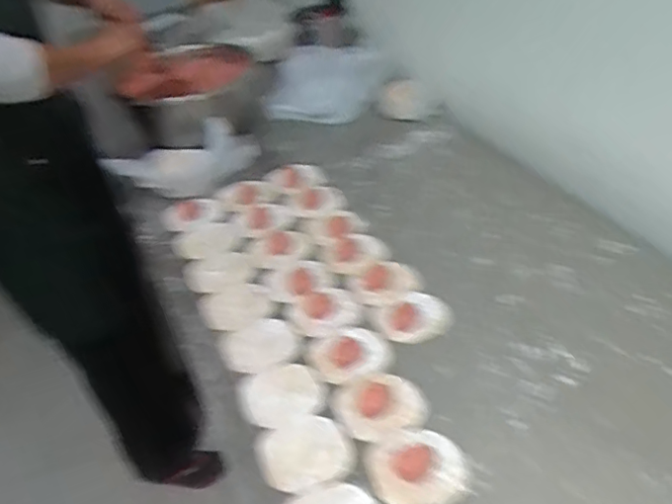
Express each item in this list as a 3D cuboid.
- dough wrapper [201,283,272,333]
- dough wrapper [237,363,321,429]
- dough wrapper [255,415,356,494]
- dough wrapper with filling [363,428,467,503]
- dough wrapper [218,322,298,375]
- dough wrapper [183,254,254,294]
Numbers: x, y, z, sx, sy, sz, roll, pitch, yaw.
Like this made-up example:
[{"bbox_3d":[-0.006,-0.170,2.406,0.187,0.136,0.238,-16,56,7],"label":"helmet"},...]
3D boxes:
[{"bbox_3d":[-0.136,0.071,0.765,0.091,0.010,0.085,-5,41,4],"label":"dough wrapper"},{"bbox_3d":[-0.064,0.159,0.639,0.086,0.010,0.085,-7,34,5],"label":"dough wrapper"},{"bbox_3d":[-0.032,0.203,0.578,0.093,0.004,0.075,-16,42,-9],"label":"dough wrapper"},{"bbox_3d":[0.077,0.209,0.548,0.091,0.011,0.081,-13,41,-6],"label":"dough wrapper with filling"},{"bbox_3d":[-0.097,0.115,0.701,0.088,0.004,0.082,-5,41,4],"label":"dough wrapper"},{"bbox_3d":[-0.171,0.029,0.830,0.095,0.012,0.095,-14,41,-7],"label":"dough wrapper"}]

